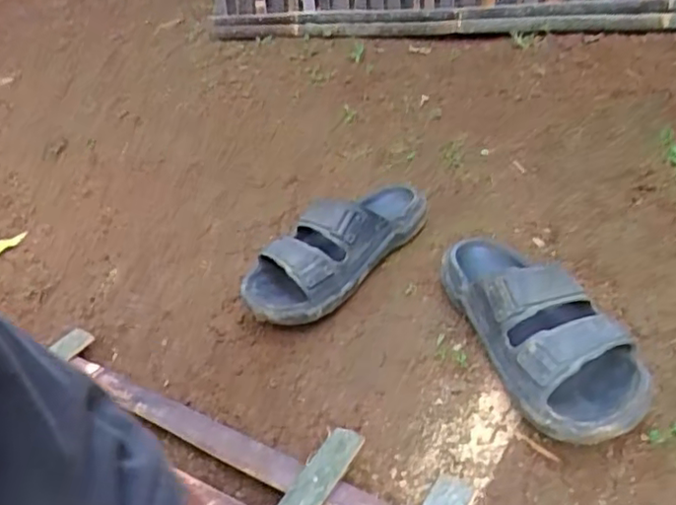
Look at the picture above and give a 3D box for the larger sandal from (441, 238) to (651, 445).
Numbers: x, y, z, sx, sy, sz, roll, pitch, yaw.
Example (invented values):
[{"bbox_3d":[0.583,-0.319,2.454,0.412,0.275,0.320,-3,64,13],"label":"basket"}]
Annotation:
[{"bbox_3d":[0.186,0.058,0.599,0.109,0.089,0.275,-13,35,-8],"label":"larger sandal"}]

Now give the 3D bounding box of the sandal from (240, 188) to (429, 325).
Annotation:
[{"bbox_3d":[-0.003,-0.018,0.750,0.112,0.089,0.272,21,44,34],"label":"sandal"}]

